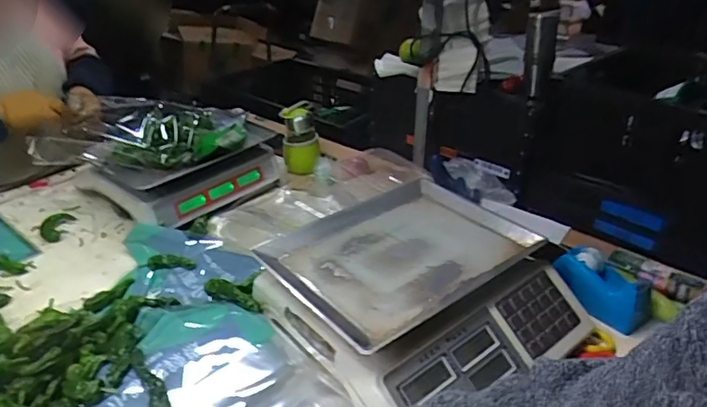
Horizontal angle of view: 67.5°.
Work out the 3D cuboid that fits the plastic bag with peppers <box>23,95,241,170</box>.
[{"bbox_3d":[-0.402,-0.146,1.044,0.378,0.087,0.181,0,30,-3],"label":"plastic bag with peppers"}]

